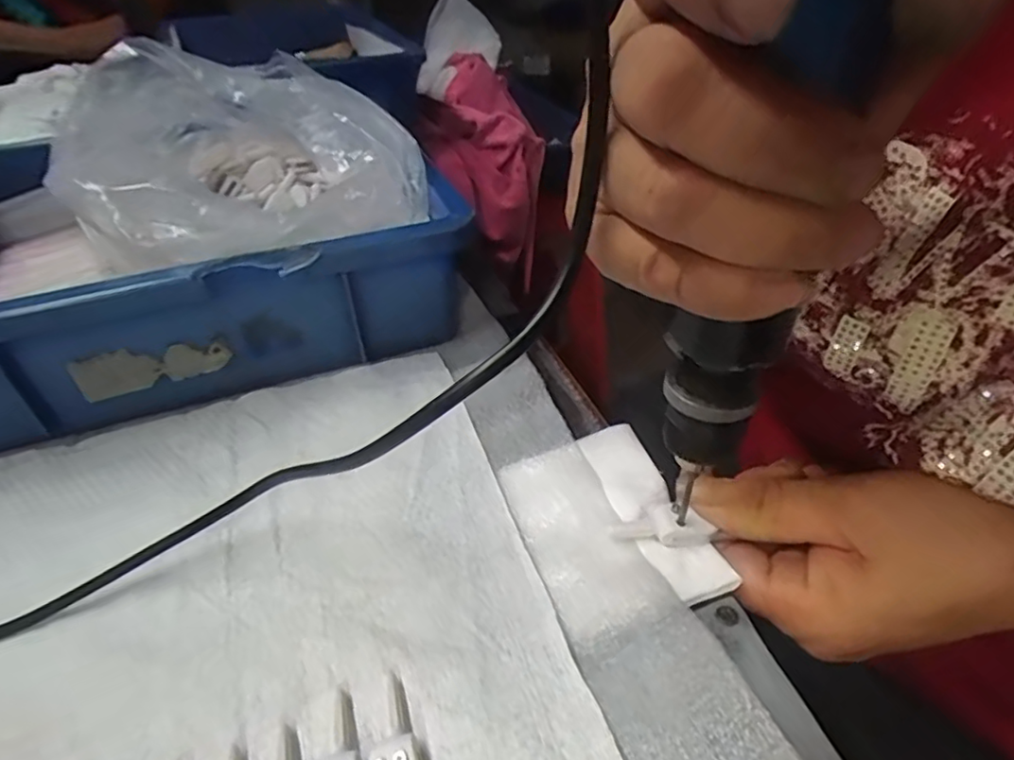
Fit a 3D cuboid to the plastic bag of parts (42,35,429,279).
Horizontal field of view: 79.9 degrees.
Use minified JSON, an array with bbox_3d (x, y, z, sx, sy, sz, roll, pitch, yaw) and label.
[{"bbox_3d":[-0.143,-0.113,0.342,0.173,0.088,0.203,-24,44,-26],"label":"plastic bag of parts"}]

